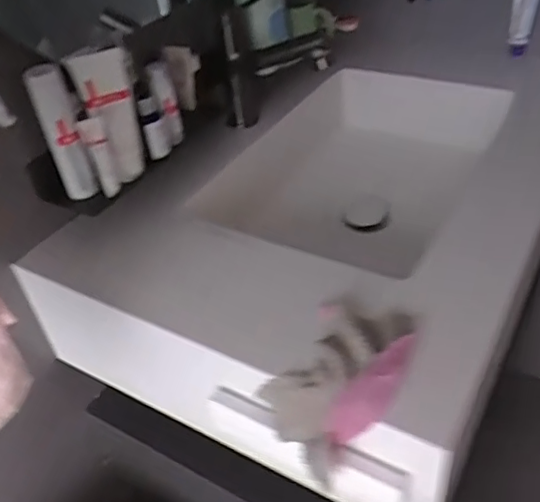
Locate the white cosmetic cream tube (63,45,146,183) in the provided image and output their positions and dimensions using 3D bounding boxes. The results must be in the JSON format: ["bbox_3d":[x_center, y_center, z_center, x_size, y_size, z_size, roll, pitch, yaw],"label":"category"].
[{"bbox_3d":[-0.186,-0.156,0.689,0.062,0.154,0.032,-17,40,-12],"label":"white cosmetic cream tube"}]

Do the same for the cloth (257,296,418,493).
[{"bbox_3d":[0.073,0.125,0.562,0.117,0.087,0.158,28,50,36],"label":"cloth"}]

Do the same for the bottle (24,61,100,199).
[{"bbox_3d":[-0.236,-0.134,0.668,0.041,0.155,0.034,-21,41,-16],"label":"bottle"}]

